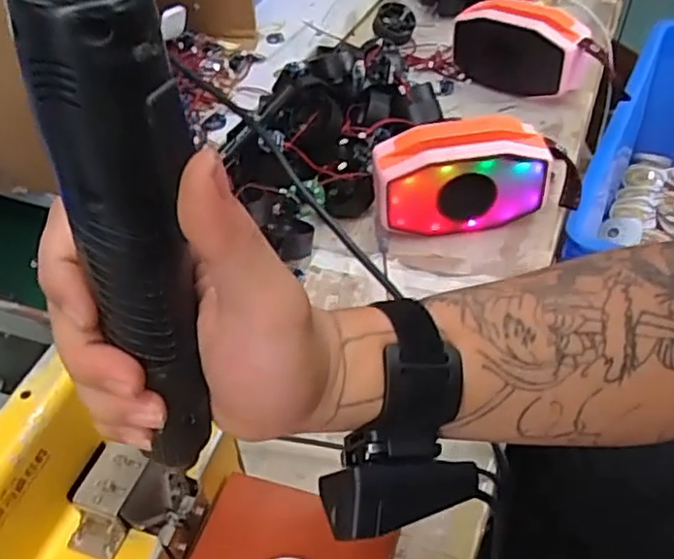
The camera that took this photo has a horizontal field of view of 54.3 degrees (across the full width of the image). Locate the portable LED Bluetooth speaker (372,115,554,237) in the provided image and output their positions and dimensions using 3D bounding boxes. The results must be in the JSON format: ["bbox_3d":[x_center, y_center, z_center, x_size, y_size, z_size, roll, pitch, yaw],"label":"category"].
[{"bbox_3d":[0.105,-0.087,0.574,0.141,0.090,0.048,-7,44,-2],"label":"portable LED Bluetooth speaker"}]

